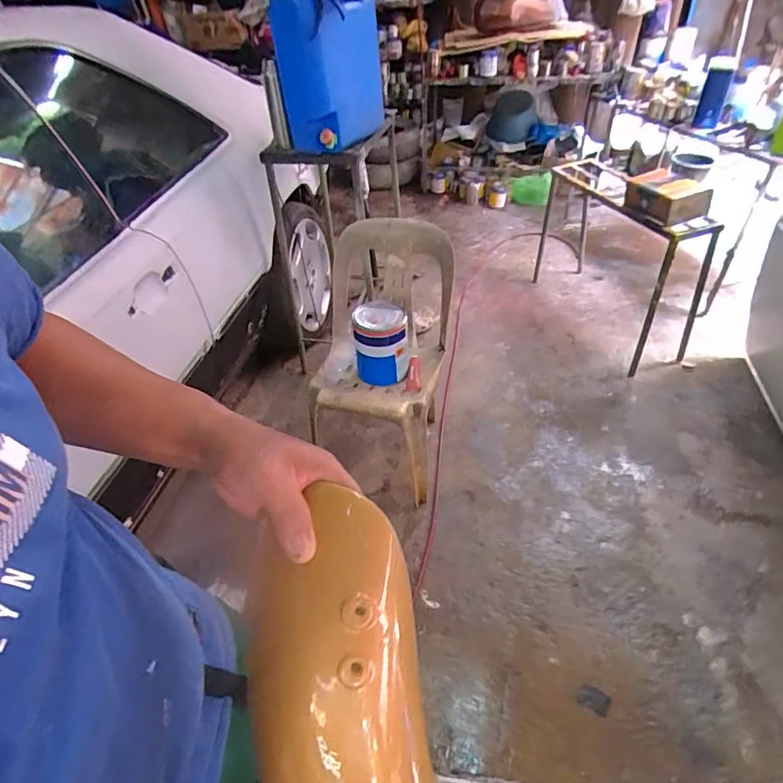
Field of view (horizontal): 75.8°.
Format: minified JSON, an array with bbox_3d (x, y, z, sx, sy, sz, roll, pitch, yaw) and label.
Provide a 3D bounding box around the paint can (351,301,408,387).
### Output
[{"bbox_3d":[-0.033,-0.143,1.523,0.154,0.213,0.166,-3,42,3],"label":"paint can"}]

